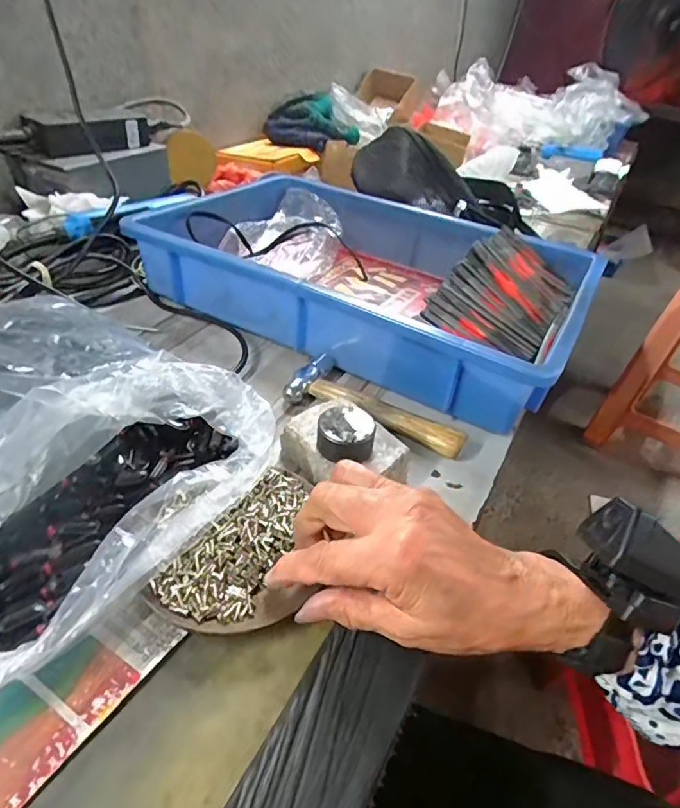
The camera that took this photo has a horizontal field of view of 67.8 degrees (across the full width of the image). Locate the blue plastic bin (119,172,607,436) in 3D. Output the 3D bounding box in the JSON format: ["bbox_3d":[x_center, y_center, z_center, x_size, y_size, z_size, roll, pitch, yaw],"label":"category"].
[{"bbox_3d":[0.038,-0.148,0.546,0.426,0.079,0.297,23,40,21],"label":"blue plastic bin"}]

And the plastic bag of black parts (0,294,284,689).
[{"bbox_3d":[-0.203,0.013,0.314,0.270,0.068,0.230,27,42,25],"label":"plastic bag of black parts"}]

